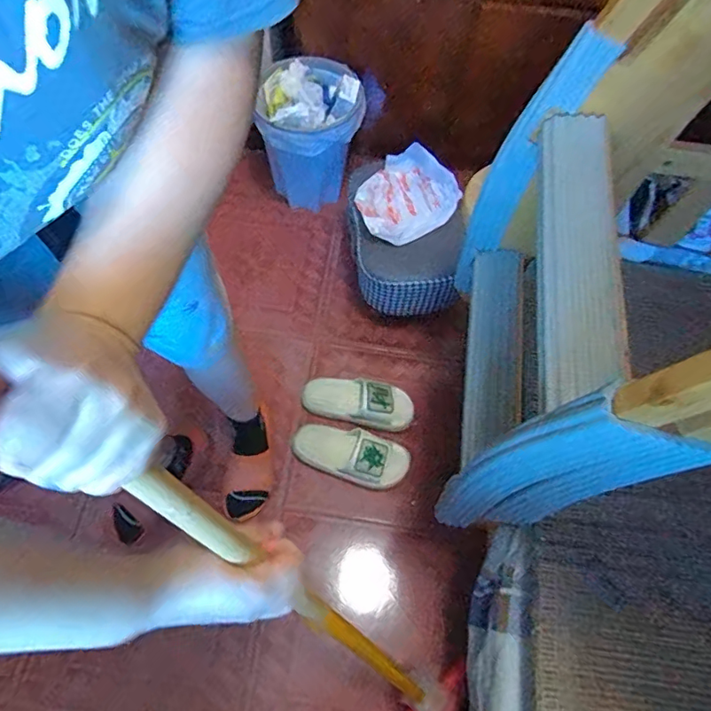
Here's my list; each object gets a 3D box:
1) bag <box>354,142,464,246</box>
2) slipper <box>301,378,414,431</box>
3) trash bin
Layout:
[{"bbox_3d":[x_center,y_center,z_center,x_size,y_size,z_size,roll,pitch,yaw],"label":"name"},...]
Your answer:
[{"bbox_3d":[0.105,-0.345,1.127,0.205,0.064,0.235,35,67,13],"label":"bag"},{"bbox_3d":[0.006,0.092,1.125,0.249,0.055,0.110,9,64,1],"label":"slipper"},{"bbox_3d":[-0.106,-0.529,1.277,0.211,0.337,0.191,19,65,6],"label":"trash bin"}]

